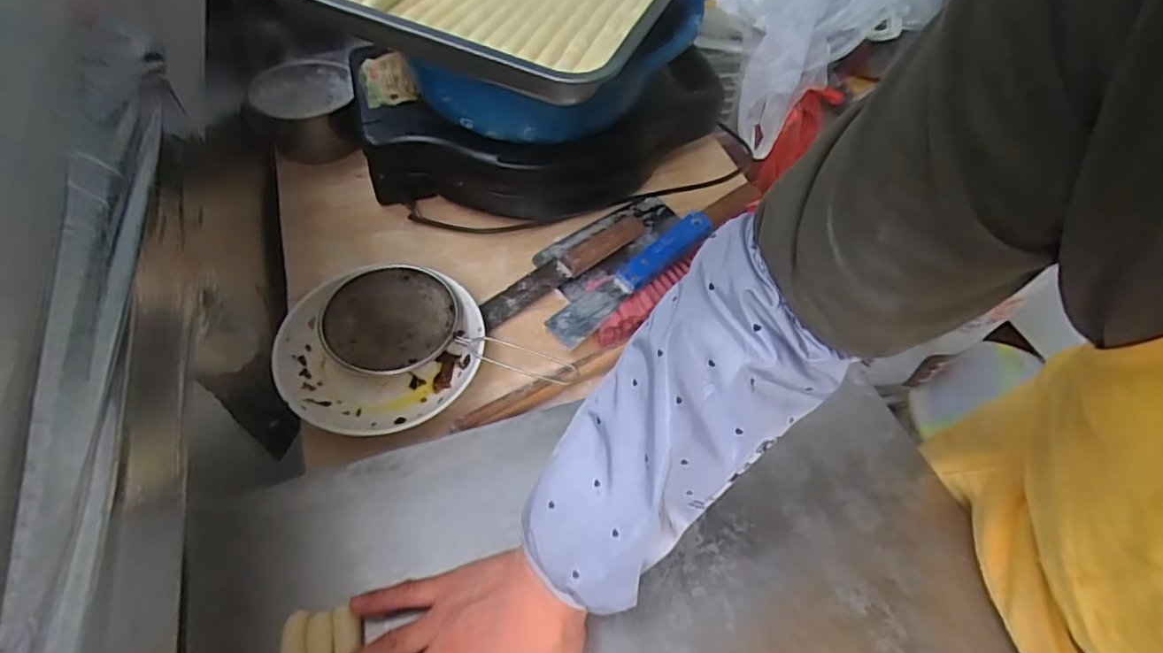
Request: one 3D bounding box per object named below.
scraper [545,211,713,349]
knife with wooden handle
[{"bbox_3d":[0.054,-0.056,0.635,0.211,0.018,0.043,-38,64,-8],"label":"scraper"},{"bbox_3d":[-0.020,-0.077,0.677,0.230,0.022,0.047,-32,62,-24],"label":"knife with wooden handle"}]

